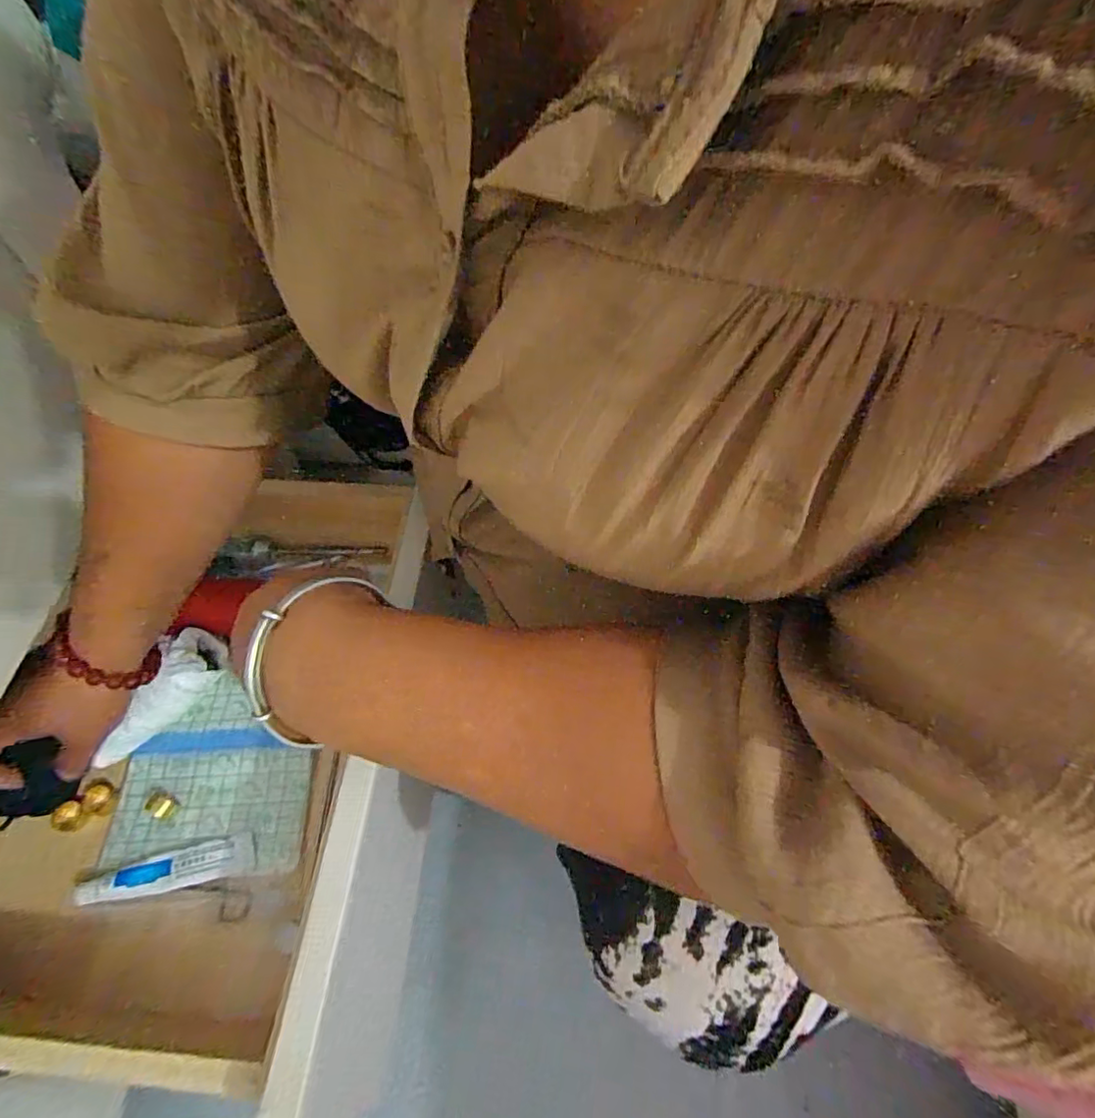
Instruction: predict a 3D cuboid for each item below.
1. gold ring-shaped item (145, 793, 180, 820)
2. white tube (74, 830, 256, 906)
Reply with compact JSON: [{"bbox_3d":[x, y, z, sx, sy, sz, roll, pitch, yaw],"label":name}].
[{"bbox_3d":[-0.261,0.168,0.385,0.013,0.016,0.014,-2,59,3],"label":"gold ring-shaped item"},{"bbox_3d":[-0.247,0.202,0.368,0.105,0.010,0.024,-13,59,-5],"label":"white tube"}]

